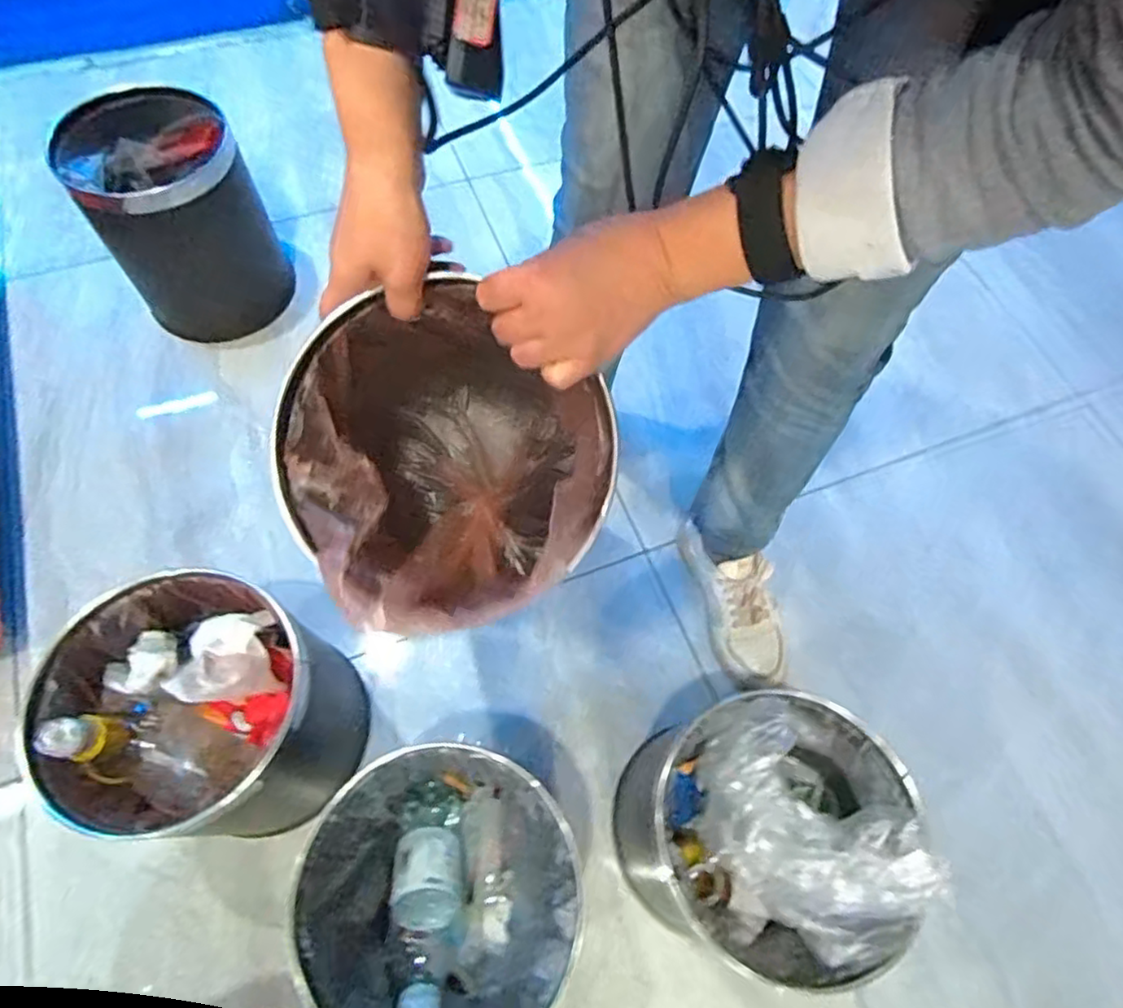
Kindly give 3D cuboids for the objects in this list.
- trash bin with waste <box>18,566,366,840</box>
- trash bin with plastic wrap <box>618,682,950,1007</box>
[{"bbox_3d":[-0.339,0.210,0.663,0.219,0.266,0.206,1,64,-2],"label":"trash bin with waste"},{"bbox_3d":[0.176,0.303,0.616,0.200,0.340,0.226,42,69,16],"label":"trash bin with plastic wrap"}]

